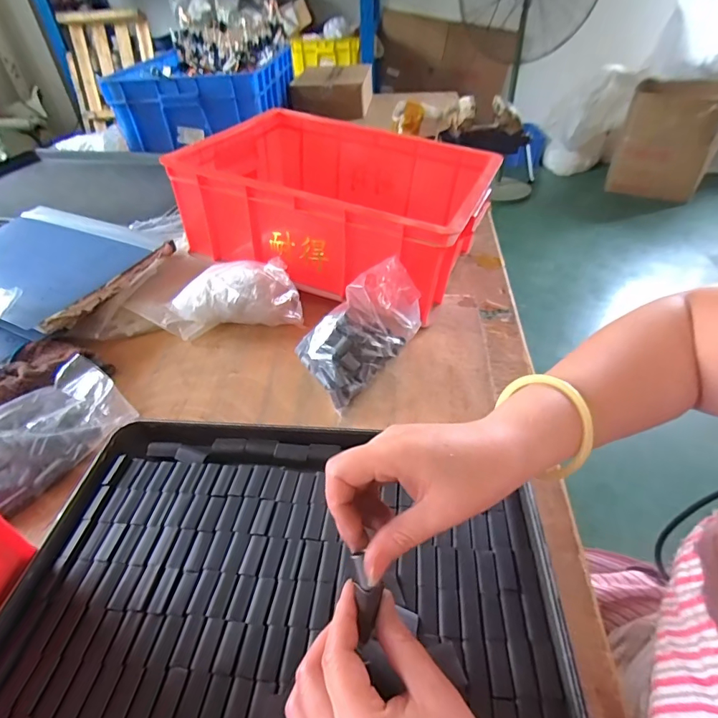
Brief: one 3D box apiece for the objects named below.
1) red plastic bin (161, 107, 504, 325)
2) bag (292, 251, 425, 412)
[{"bbox_3d":[-0.017,-0.234,0.661,0.395,0.160,0.300,16,44,19],"label":"red plastic bin"},{"bbox_3d":[-0.004,-0.037,0.490,0.091,0.115,0.143,31,51,32],"label":"bag"}]

